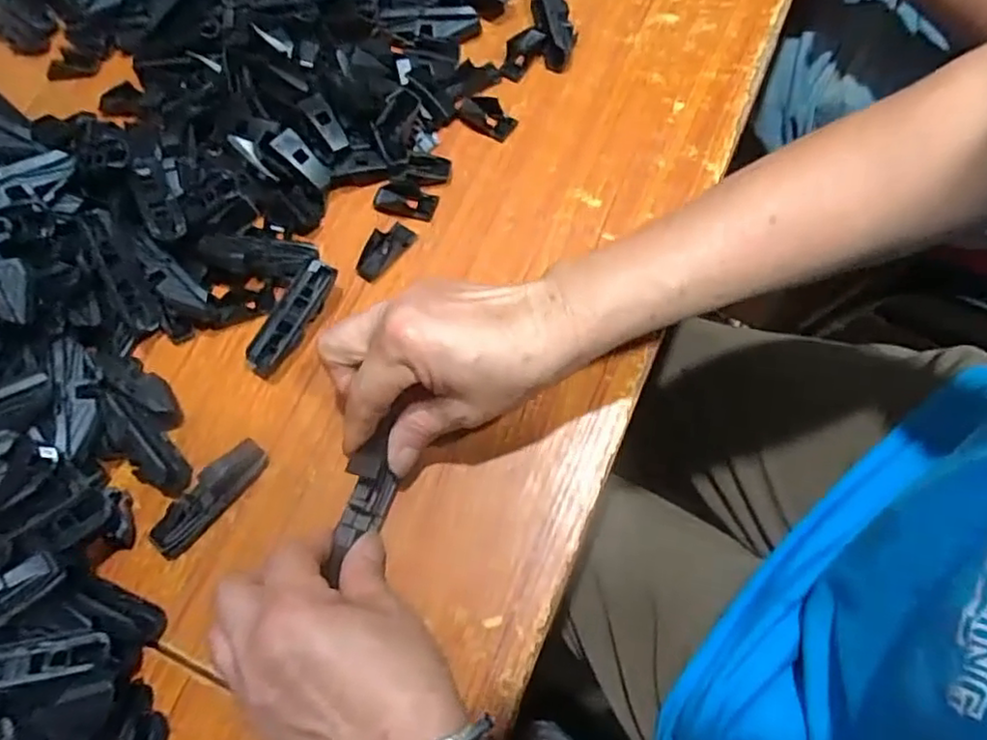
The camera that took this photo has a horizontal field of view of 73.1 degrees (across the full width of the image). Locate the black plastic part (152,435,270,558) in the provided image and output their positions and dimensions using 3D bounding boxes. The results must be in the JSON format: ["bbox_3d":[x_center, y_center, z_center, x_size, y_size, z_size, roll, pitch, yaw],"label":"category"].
[{"bbox_3d":[-0.157,0.071,0.370,0.019,0.024,0.073,38,78,18],"label":"black plastic part"}]

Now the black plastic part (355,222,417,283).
[{"bbox_3d":[-0.070,-0.076,0.421,0.023,0.006,0.042,38,78,18],"label":"black plastic part"}]

